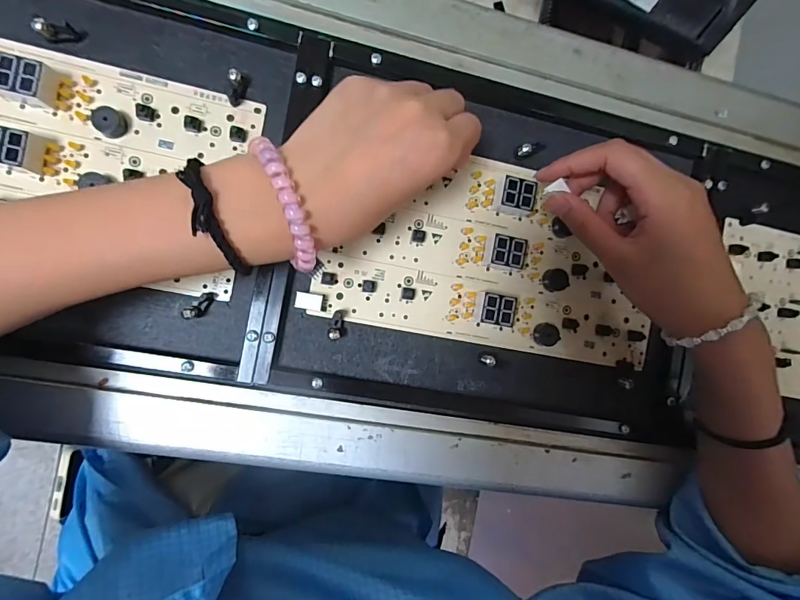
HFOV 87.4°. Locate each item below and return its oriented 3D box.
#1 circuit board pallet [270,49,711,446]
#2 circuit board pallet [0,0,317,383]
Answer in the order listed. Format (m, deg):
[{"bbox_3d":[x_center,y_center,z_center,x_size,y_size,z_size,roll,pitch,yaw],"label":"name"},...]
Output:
[{"bbox_3d":[0.078,-0.033,0.301,0.291,0.025,0.235,9,92,-9],"label":"circuit board pallet"},{"bbox_3d":[-0.221,-0.083,0.249,0.294,0.024,0.231,10,92,-9],"label":"circuit board pallet"}]

